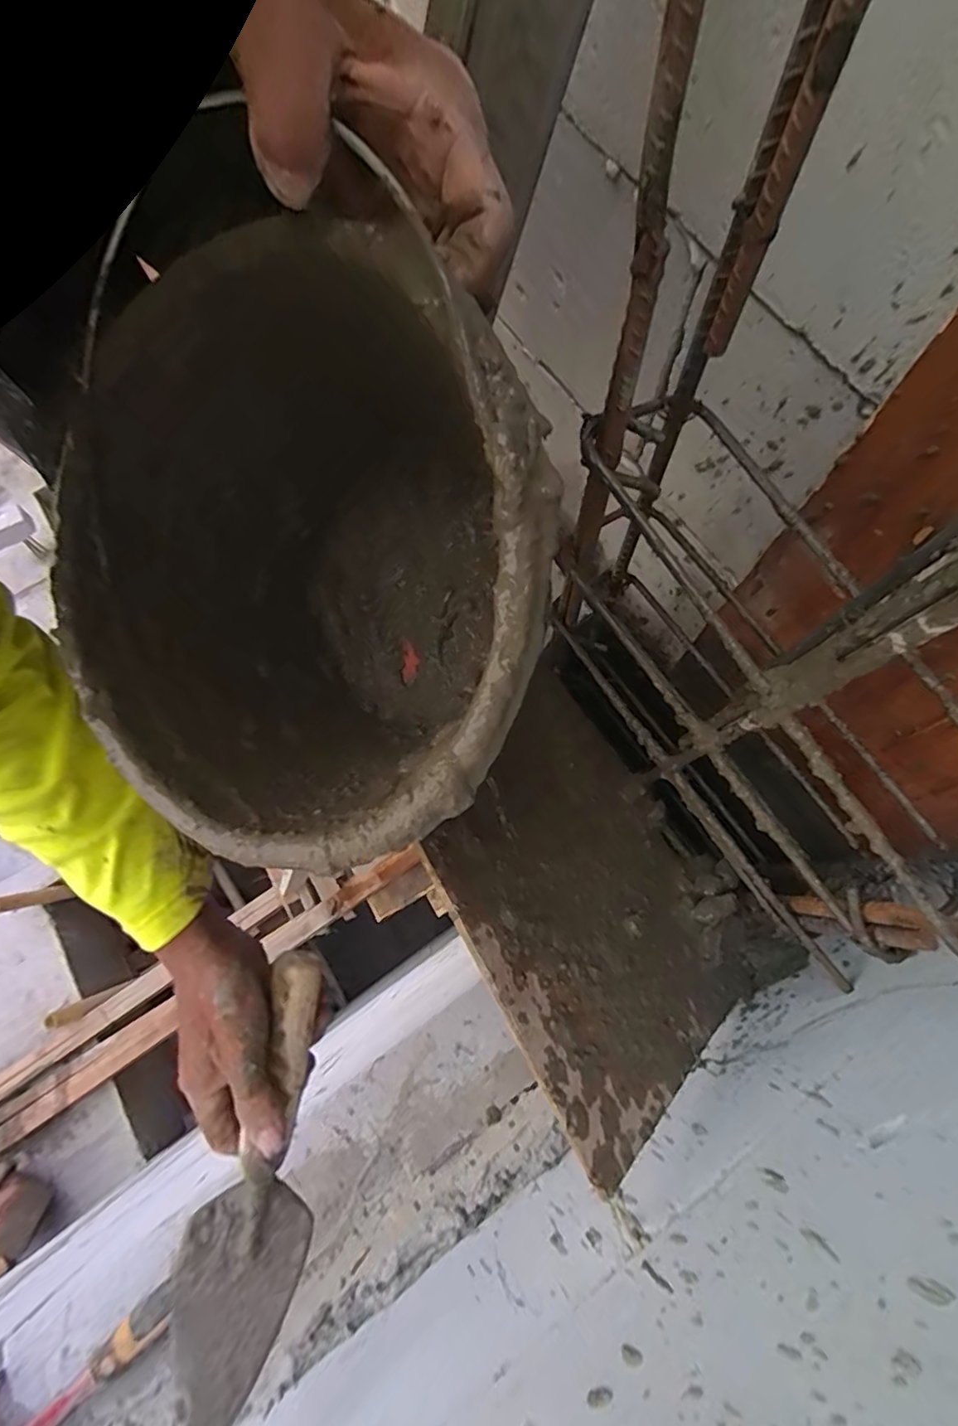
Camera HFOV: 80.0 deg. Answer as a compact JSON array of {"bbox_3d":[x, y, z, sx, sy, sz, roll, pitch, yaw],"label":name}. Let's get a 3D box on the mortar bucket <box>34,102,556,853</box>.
[{"bbox_3d":[-0.054,-0.069,0.288,0.234,0.166,0.238,17,102,26],"label":"mortar bucket"}]

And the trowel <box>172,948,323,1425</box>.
[{"bbox_3d":[-0.142,0.292,0.367,0.072,0.055,0.260,11,85,4],"label":"trowel"}]

